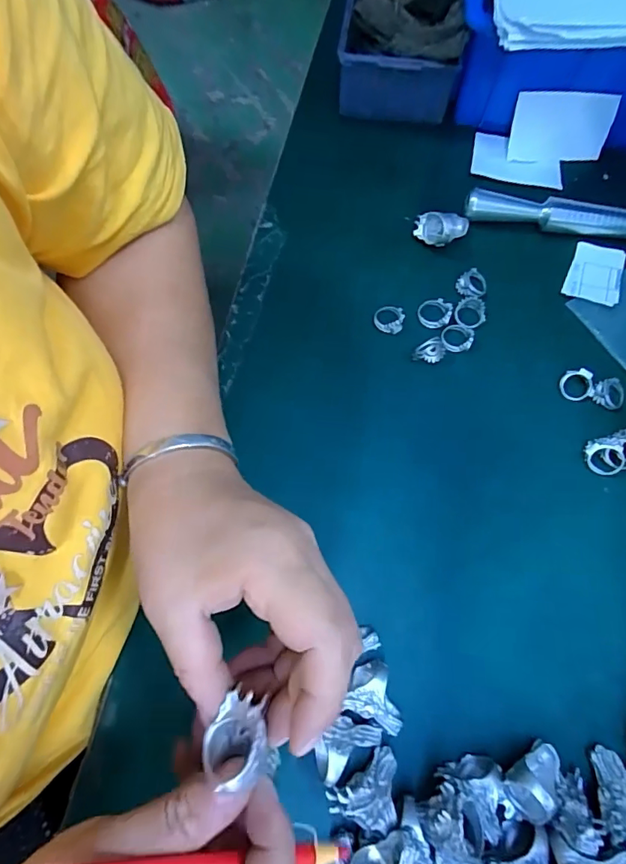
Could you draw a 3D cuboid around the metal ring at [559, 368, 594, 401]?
[{"bbox_3d":[0.181,-0.033,0.323,0.020,0.010,0.020,0,71,1],"label":"metal ring"}]

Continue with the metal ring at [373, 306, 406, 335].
[{"bbox_3d":[0.055,-0.082,0.342,0.021,0.006,0.020,0,71,1],"label":"metal ring"}]

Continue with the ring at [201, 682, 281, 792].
[{"bbox_3d":[-0.028,0.116,0.181,0.025,0.019,0.028,-21,72,-6],"label":"ring"}]

